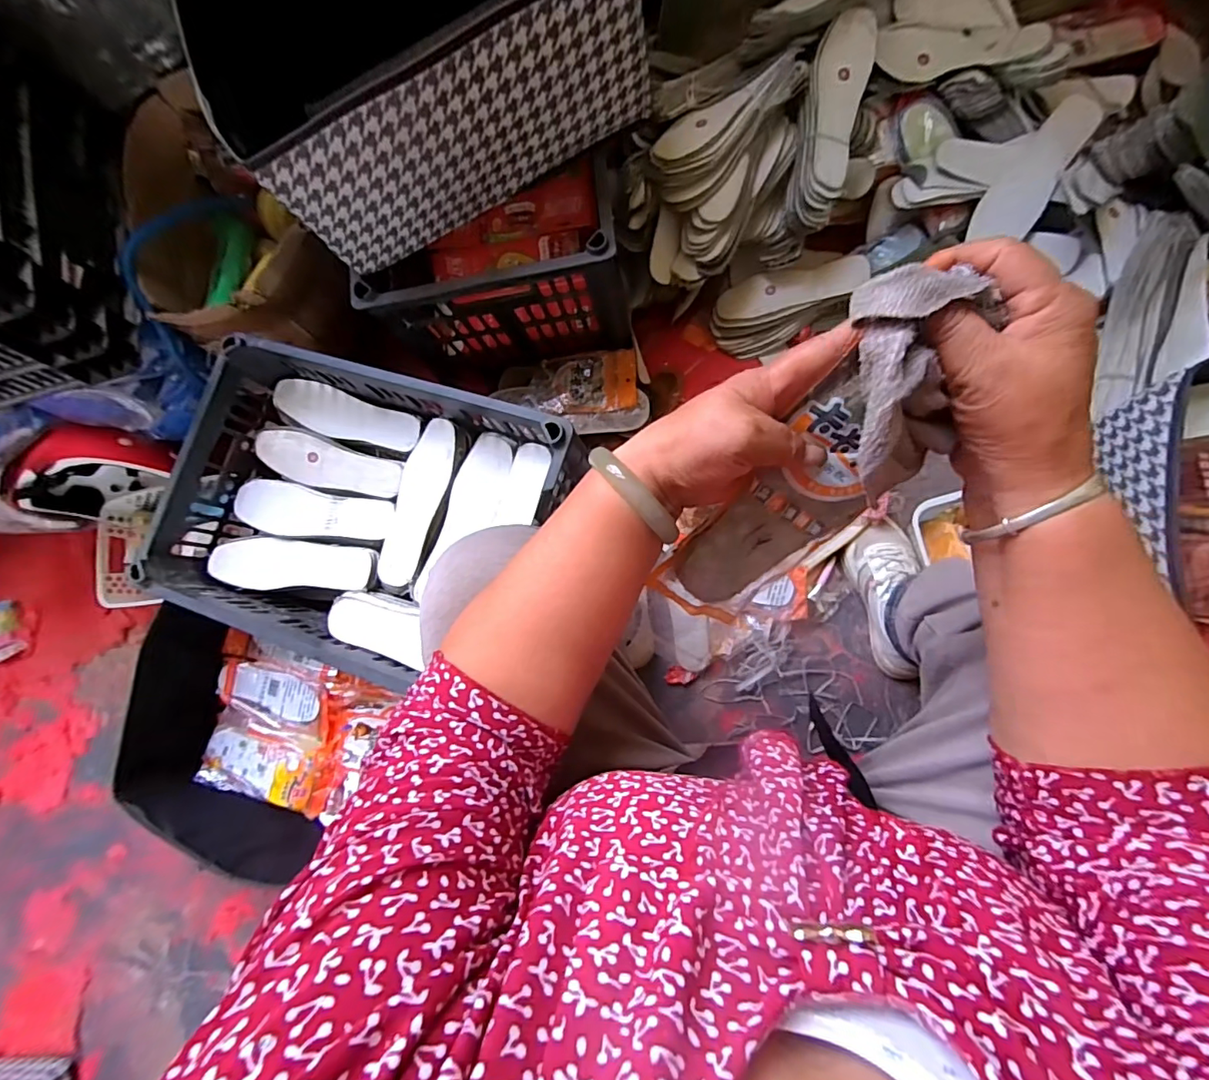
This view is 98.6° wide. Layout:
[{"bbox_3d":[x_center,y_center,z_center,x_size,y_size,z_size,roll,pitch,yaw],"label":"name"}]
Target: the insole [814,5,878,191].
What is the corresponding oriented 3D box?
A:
[{"bbox_3d":[0.307,-0.579,0.682,0.066,0.009,0.226,12,91,-3],"label":"insole"}]

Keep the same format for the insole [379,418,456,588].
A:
[{"bbox_3d":[-0.243,-0.048,0.681,0.069,0.011,0.220,13,89,15],"label":"insole"}]

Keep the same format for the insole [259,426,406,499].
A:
[{"bbox_3d":[-0.382,-0.103,0.725,0.214,0.021,0.066,18,85,8],"label":"insole"}]

